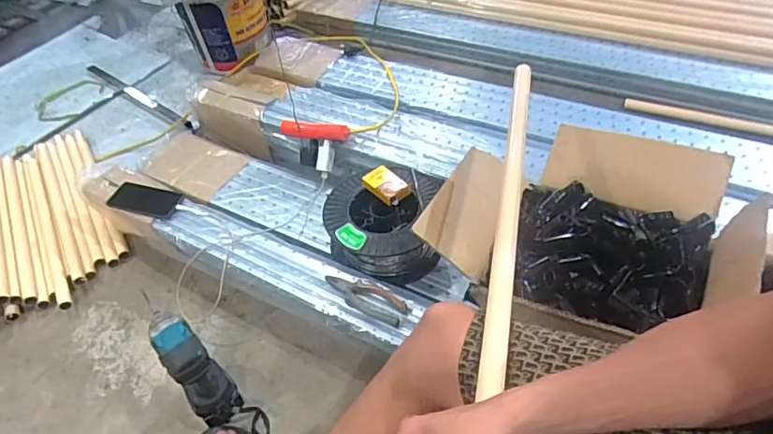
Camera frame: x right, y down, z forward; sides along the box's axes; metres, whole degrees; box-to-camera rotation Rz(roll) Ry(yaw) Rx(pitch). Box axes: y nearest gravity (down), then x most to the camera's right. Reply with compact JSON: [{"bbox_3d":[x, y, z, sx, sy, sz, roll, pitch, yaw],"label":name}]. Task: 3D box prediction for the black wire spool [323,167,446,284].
[{"bbox_3d":[-0.008,0.008,1.107,0.224,0.111,0.230,-3,46,3],"label":"black wire spool"}]

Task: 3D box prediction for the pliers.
[{"bbox_3d":[-0.039,0.144,0.961,0.164,0.011,0.056,19,51,23],"label":"pliers"}]

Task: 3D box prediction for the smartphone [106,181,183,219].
[{"bbox_3d":[-0.523,-0.038,1.173,0.142,0.016,0.086,14,49,6],"label":"smartphone"}]

